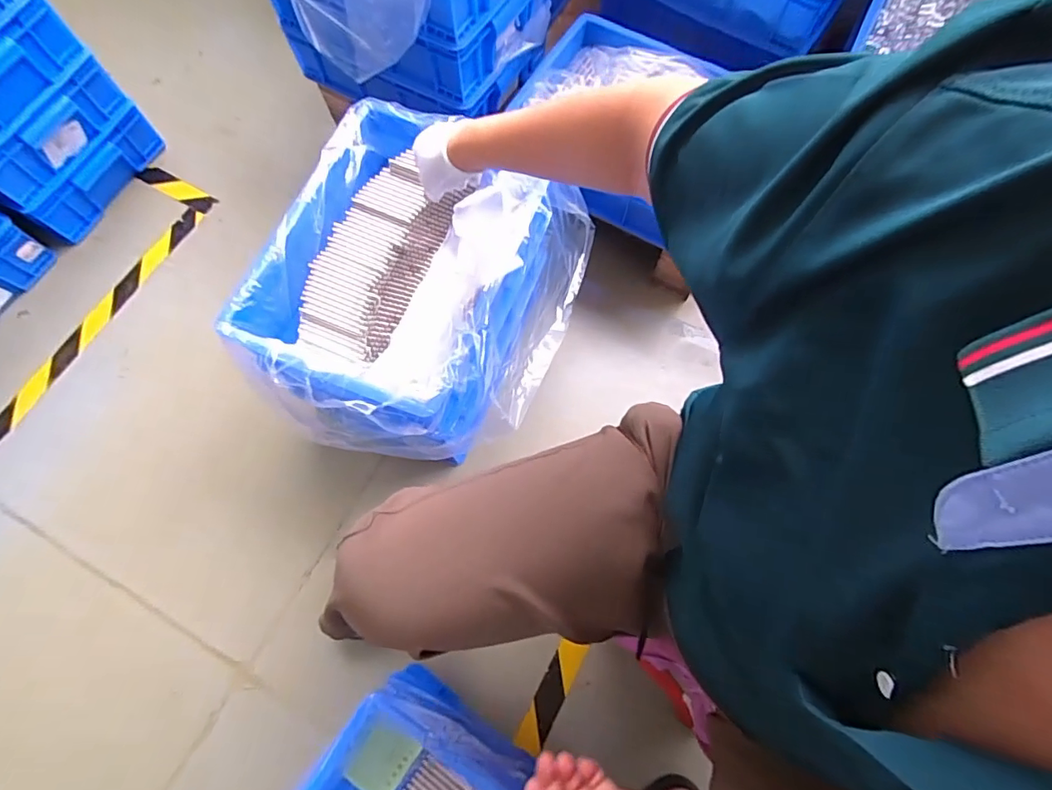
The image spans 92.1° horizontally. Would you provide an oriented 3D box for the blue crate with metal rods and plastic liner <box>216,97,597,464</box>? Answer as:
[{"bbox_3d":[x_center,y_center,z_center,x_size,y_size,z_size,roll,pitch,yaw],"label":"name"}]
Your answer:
[{"bbox_3d":[-0.142,-0.147,0.701,0.375,0.134,0.446,19,71,7],"label":"blue crate with metal rods and plastic liner"}]

